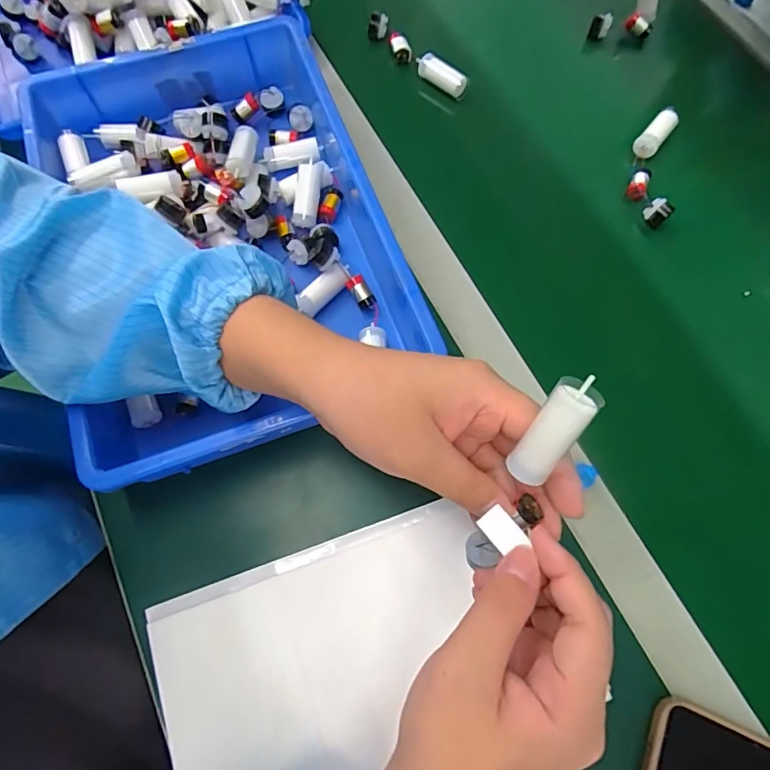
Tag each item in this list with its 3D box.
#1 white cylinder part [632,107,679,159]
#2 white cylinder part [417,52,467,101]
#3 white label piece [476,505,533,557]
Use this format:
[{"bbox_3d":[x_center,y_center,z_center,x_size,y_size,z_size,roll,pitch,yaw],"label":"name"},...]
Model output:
[{"bbox_3d":[0.260,-0.241,0.470,0.020,0.015,0.063,38,75,13],"label":"white cylinder part"},{"bbox_3d":[0.058,-0.308,0.495,0.051,0.028,0.020,38,75,13],"label":"white cylinder part"},{"bbox_3d":[0.058,0.073,0.249,0.015,0.004,0.021,-40,65,1],"label":"white label piece"}]

